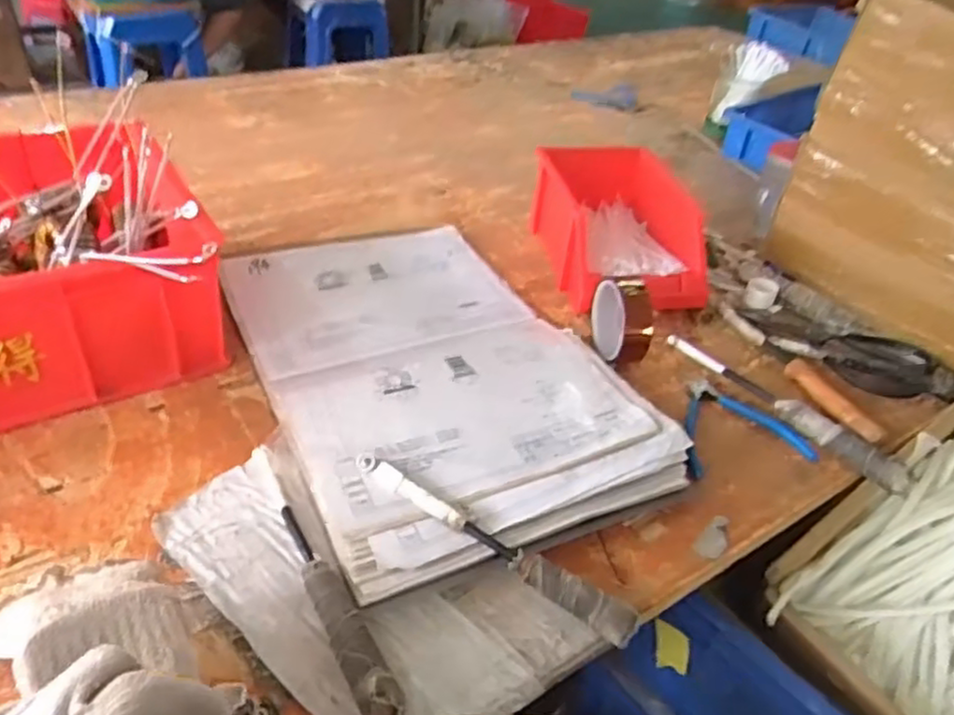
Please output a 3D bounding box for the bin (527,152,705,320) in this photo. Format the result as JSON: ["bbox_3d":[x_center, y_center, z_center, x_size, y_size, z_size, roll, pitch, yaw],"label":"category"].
[{"bbox_3d":[0.169,-0.153,0.895,0.150,0.120,0.247,-2,41,-12],"label":"bin"}]

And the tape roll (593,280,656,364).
[{"bbox_3d":[0.156,-0.038,0.777,0.047,0.089,0.085,-5,41,-14],"label":"tape roll"}]

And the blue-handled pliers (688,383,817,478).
[{"bbox_3d":[0.245,0.059,0.725,0.137,0.023,0.132,-4,41,-14],"label":"blue-handled pliers"}]

